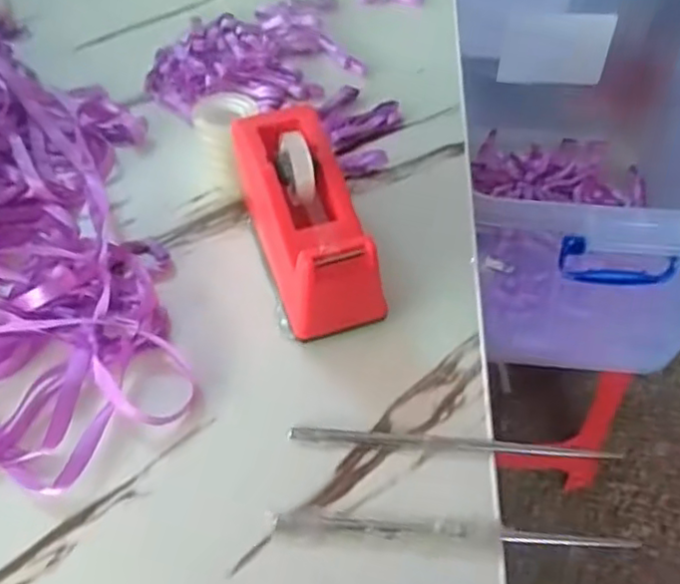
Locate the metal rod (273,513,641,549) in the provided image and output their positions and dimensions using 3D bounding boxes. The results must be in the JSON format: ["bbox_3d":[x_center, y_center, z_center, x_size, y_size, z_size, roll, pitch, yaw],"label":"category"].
[{"bbox_3d":[0.058,0.121,0.326,0.180,0.009,0.007,3,52,1],"label":"metal rod"}]

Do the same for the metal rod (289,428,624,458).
[{"bbox_3d":[0.064,0.084,0.360,0.183,0.004,0.009,4,52,2],"label":"metal rod"}]

